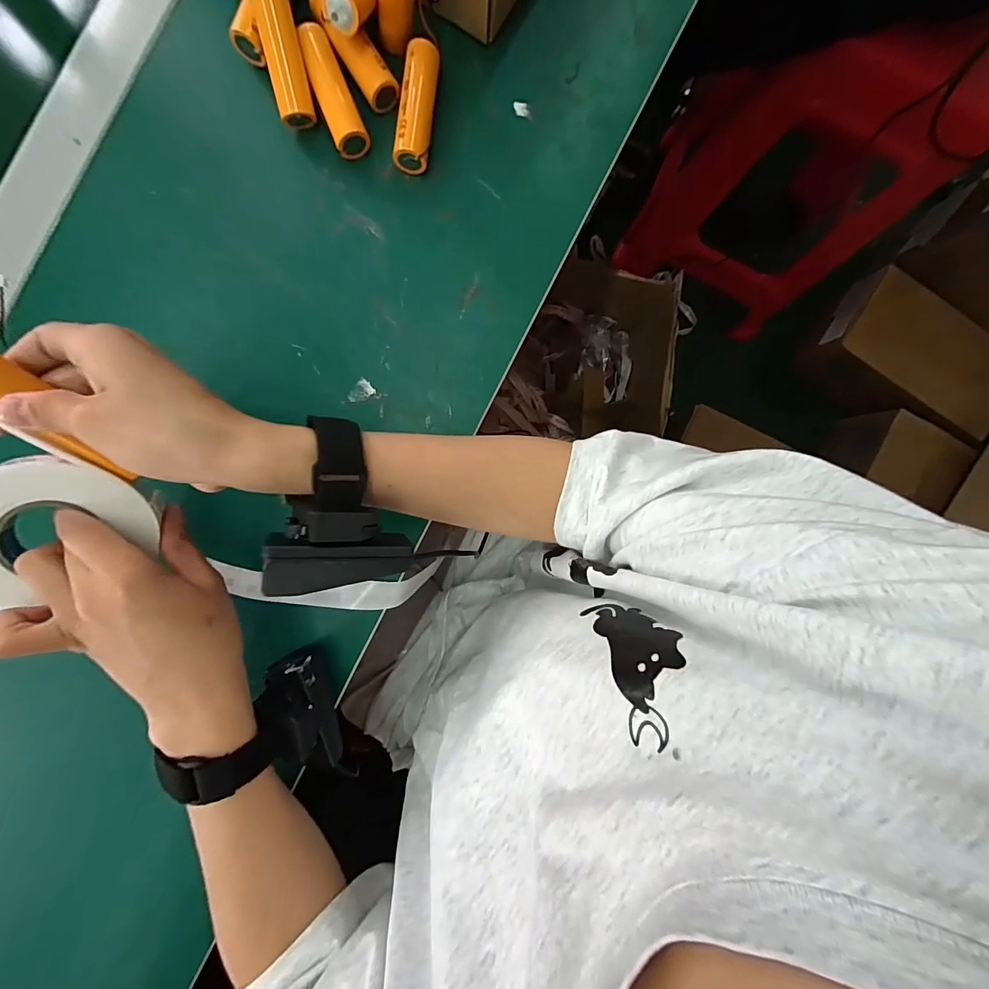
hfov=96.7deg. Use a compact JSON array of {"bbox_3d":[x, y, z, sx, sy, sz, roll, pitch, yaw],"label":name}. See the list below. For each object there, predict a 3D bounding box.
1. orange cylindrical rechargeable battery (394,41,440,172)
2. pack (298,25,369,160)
[{"bbox_3d":[-0.050,-0.251,0.288,0.022,0.022,0.070,8,90,-4],"label":"orange cylindrical rechargeable battery"},{"bbox_3d":[-0.104,-0.259,0.285,0.022,0.020,0.076,-22,92,-3],"label":"pack"}]

